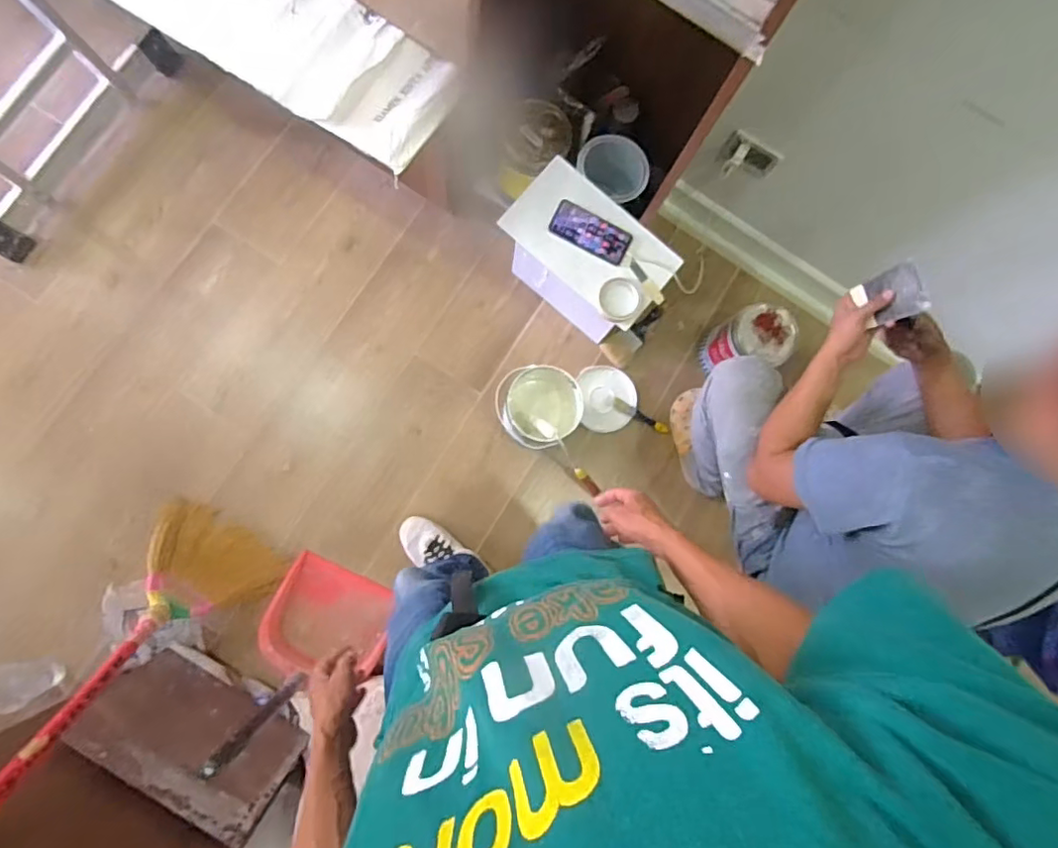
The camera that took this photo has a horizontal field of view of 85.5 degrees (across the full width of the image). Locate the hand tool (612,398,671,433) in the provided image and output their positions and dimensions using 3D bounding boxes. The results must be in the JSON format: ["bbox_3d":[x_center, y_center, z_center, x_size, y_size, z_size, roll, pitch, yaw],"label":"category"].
[{"bbox_3d":[0.284,-0.018,1.449,0.158,0.009,0.029,29,81,1],"label":"hand tool"}]

